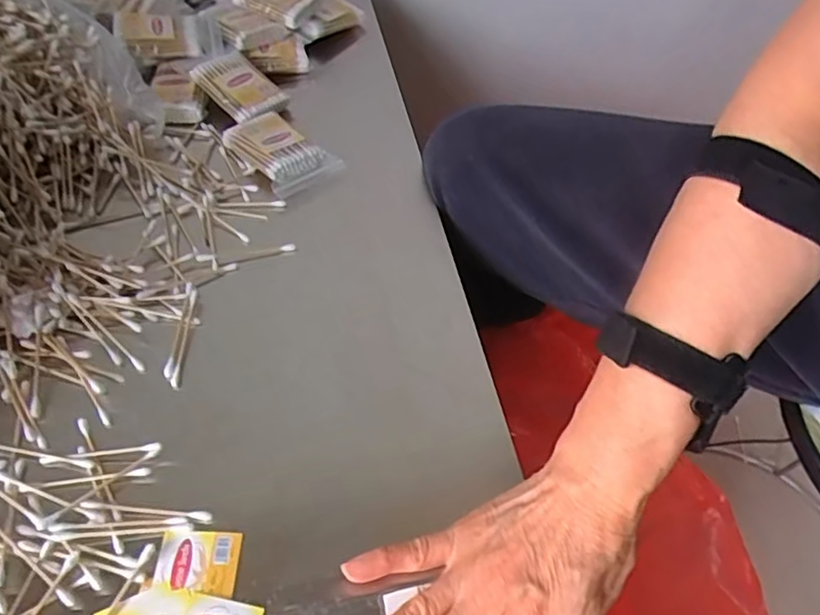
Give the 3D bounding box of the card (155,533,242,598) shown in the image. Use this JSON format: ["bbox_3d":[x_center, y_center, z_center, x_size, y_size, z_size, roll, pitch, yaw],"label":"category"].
[{"bbox_3d":[-0.115,0.139,0.340,0.042,0.004,0.032,0,53,-2],"label":"card"}]

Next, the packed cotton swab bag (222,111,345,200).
[{"bbox_3d":[-0.108,-0.133,0.526,0.062,0.021,0.087,-35,61,-25],"label":"packed cotton swab bag"}]

